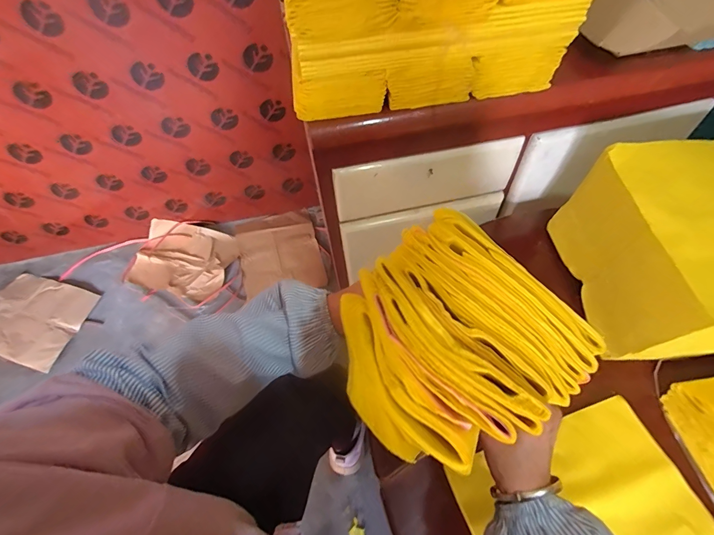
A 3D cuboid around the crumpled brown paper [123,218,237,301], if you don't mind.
[{"bbox_3d":[-0.605,-0.036,1.275,0.340,0.066,0.261,12,60,10],"label":"crumpled brown paper"}]

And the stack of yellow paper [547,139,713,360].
[{"bbox_3d":[0.521,-0.024,0.498,0.345,0.187,0.263,-2,59,2],"label":"stack of yellow paper"}]

